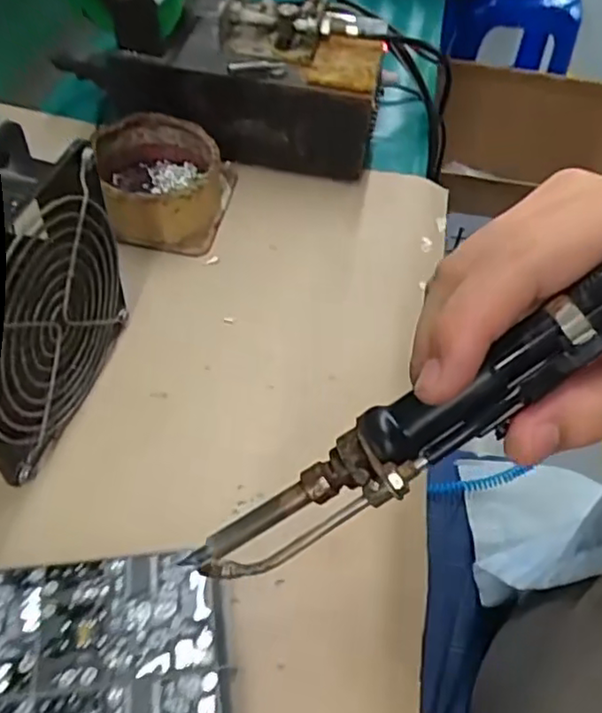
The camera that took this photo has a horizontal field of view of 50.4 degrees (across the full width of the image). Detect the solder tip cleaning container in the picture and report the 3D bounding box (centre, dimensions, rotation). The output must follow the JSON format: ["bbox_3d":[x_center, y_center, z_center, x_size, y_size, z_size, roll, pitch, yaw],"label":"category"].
[{"bbox_3d":[-0.089,-0.115,0.422,0.087,0.043,0.091,-5,53,-9],"label":"solder tip cleaning container"}]

